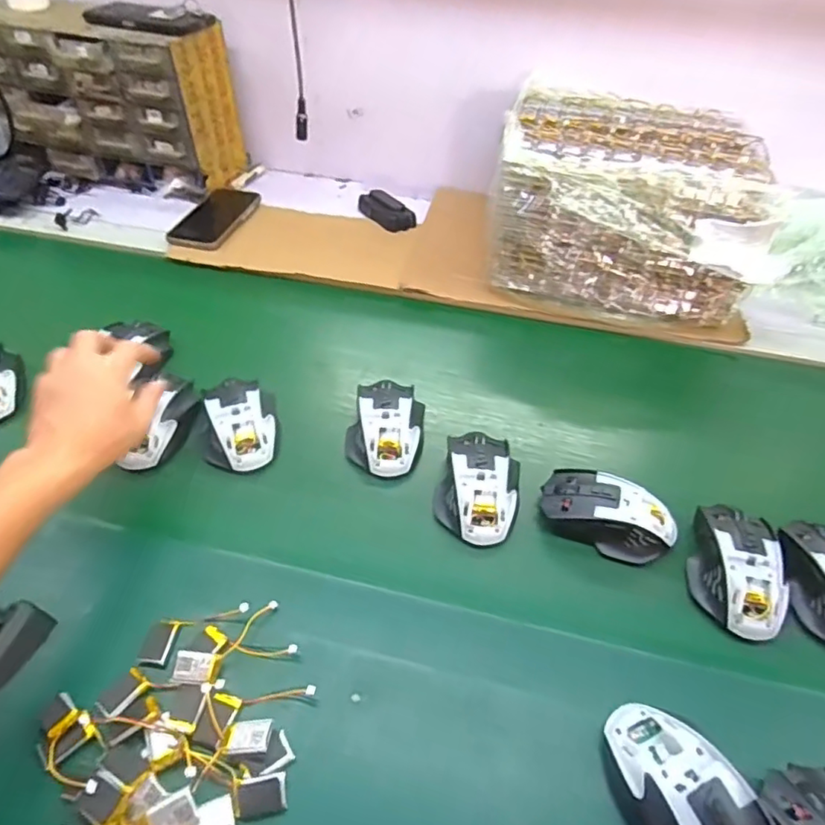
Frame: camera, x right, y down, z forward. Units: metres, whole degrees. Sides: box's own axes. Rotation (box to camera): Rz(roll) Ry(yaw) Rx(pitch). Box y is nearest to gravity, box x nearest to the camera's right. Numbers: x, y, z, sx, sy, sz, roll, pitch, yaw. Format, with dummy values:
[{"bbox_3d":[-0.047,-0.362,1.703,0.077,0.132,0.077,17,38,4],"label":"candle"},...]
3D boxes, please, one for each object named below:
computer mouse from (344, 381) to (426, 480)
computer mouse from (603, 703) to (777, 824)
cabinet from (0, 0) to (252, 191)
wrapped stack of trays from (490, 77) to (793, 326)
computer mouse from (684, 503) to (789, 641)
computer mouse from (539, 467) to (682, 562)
[{"bbox_3d":[-0.025,0.009,0.565,0.072,0.035,0.104,7,46,2],"label":"computer mouse"},{"bbox_3d":[0.169,0.239,0.351,0.068,0.040,0.119,-18,50,-20],"label":"computer mouse"},{"bbox_3d":[-0.458,-0.463,0.864,0.348,0.215,0.146,8,46,4],"label":"cabinet"},{"bbox_3d":[0.269,-0.270,0.748,0.315,0.179,0.292,13,46,9],"label":"wrapped stack of trays"},{"bbox_3d":[0.268,0.125,0.477,0.070,0.038,0.111,12,46,8],"label":"computer mouse"},{"bbox_3d":[0.172,0.086,0.503,0.113,0.036,0.062,20,48,15],"label":"computer mouse"}]

